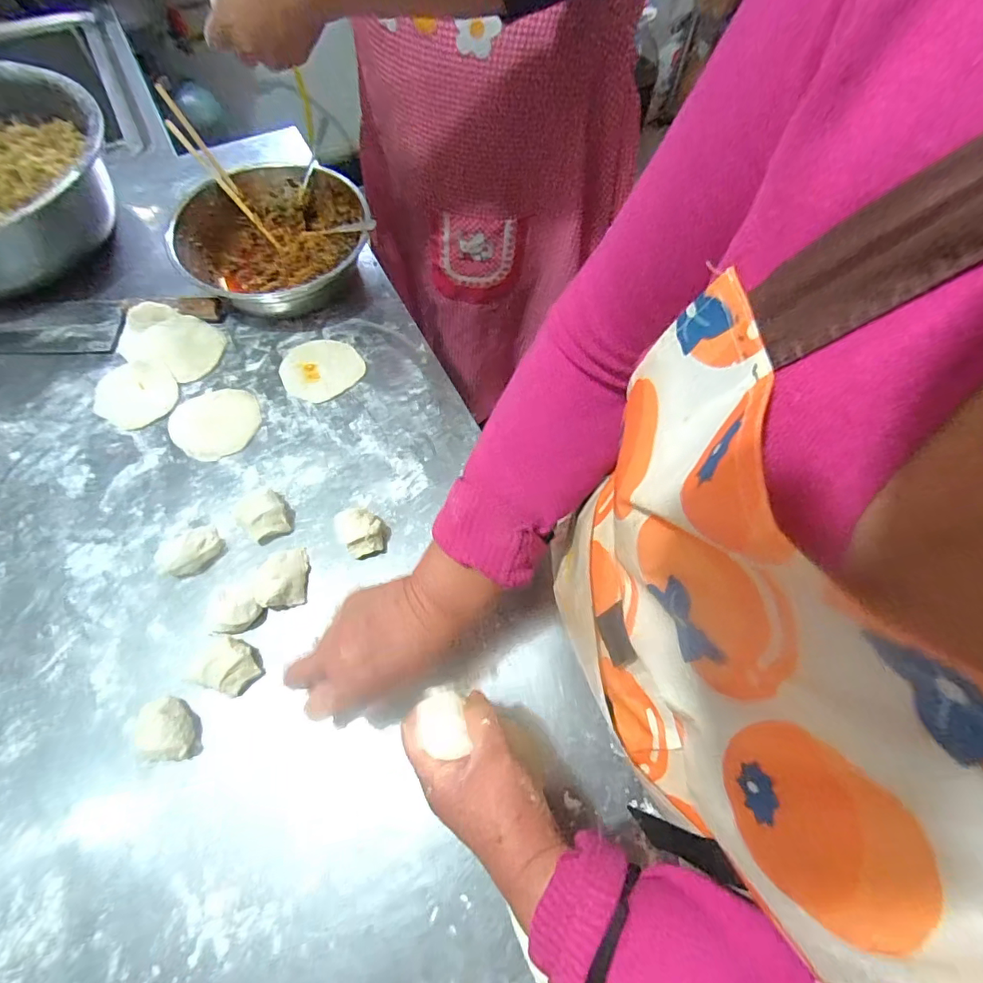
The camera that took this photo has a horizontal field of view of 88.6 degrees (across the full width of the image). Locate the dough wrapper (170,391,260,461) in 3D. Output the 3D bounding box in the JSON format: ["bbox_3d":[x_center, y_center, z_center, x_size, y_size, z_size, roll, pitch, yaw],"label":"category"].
[{"bbox_3d":[-0.327,-0.084,0.596,0.093,0.006,0.096,1,65,-2],"label":"dough wrapper"}]

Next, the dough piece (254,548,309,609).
[{"bbox_3d":[-0.215,0.086,0.514,0.047,0.021,0.063,-1,66,-3],"label":"dough piece"}]

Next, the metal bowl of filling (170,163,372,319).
[{"bbox_3d":[-0.280,-0.321,0.670,0.230,0.086,0.215,1,65,-2],"label":"metal bowl of filling"}]

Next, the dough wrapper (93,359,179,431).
[{"bbox_3d":[-0.434,-0.120,0.614,0.093,0.008,0.086,0,78,1],"label":"dough wrapper"}]

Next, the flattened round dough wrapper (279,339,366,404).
[{"bbox_3d":[-0.215,-0.156,0.635,0.096,0.007,0.088,1,65,-2],"label":"flattened round dough wrapper"}]

